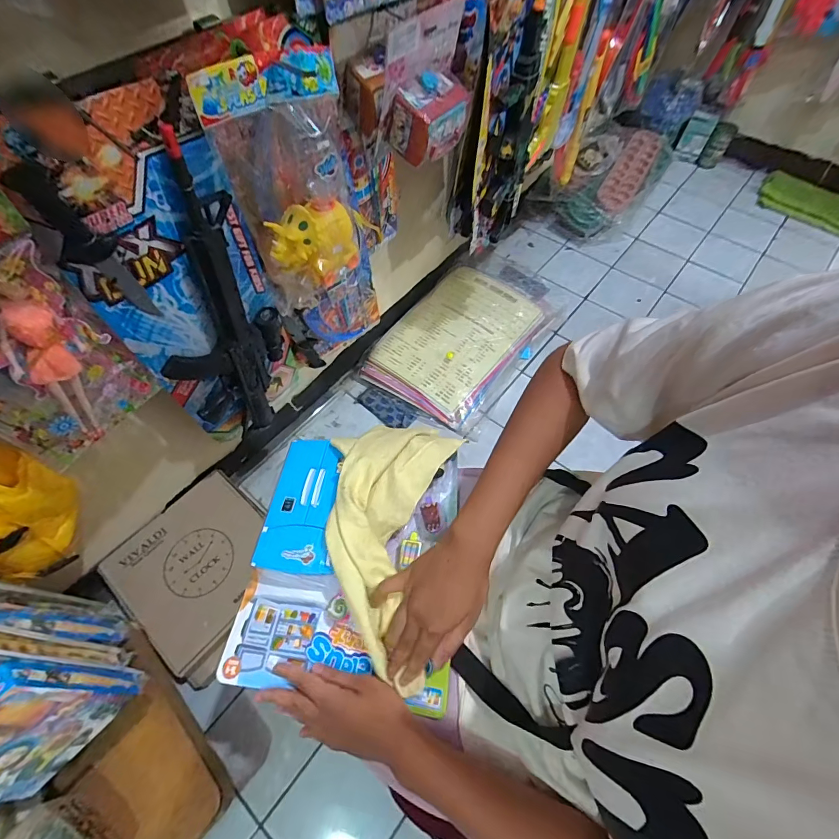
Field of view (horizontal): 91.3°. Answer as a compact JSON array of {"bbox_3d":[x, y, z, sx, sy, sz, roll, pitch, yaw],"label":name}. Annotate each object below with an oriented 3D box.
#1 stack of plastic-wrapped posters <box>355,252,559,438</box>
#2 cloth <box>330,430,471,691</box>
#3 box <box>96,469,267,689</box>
[{"bbox_3d":[0.154,-0.295,1.314,0.402,0.065,0.670,32,70,16],"label":"stack of plastic-wrapped posters"},{"bbox_3d":[-0.043,0.116,0.451,0.133,0.064,0.267,9,60,9],"label":"cloth"},{"bbox_3d":[-0.492,0.335,0.943,0.341,0.068,0.321,36,66,20],"label":"box"}]

